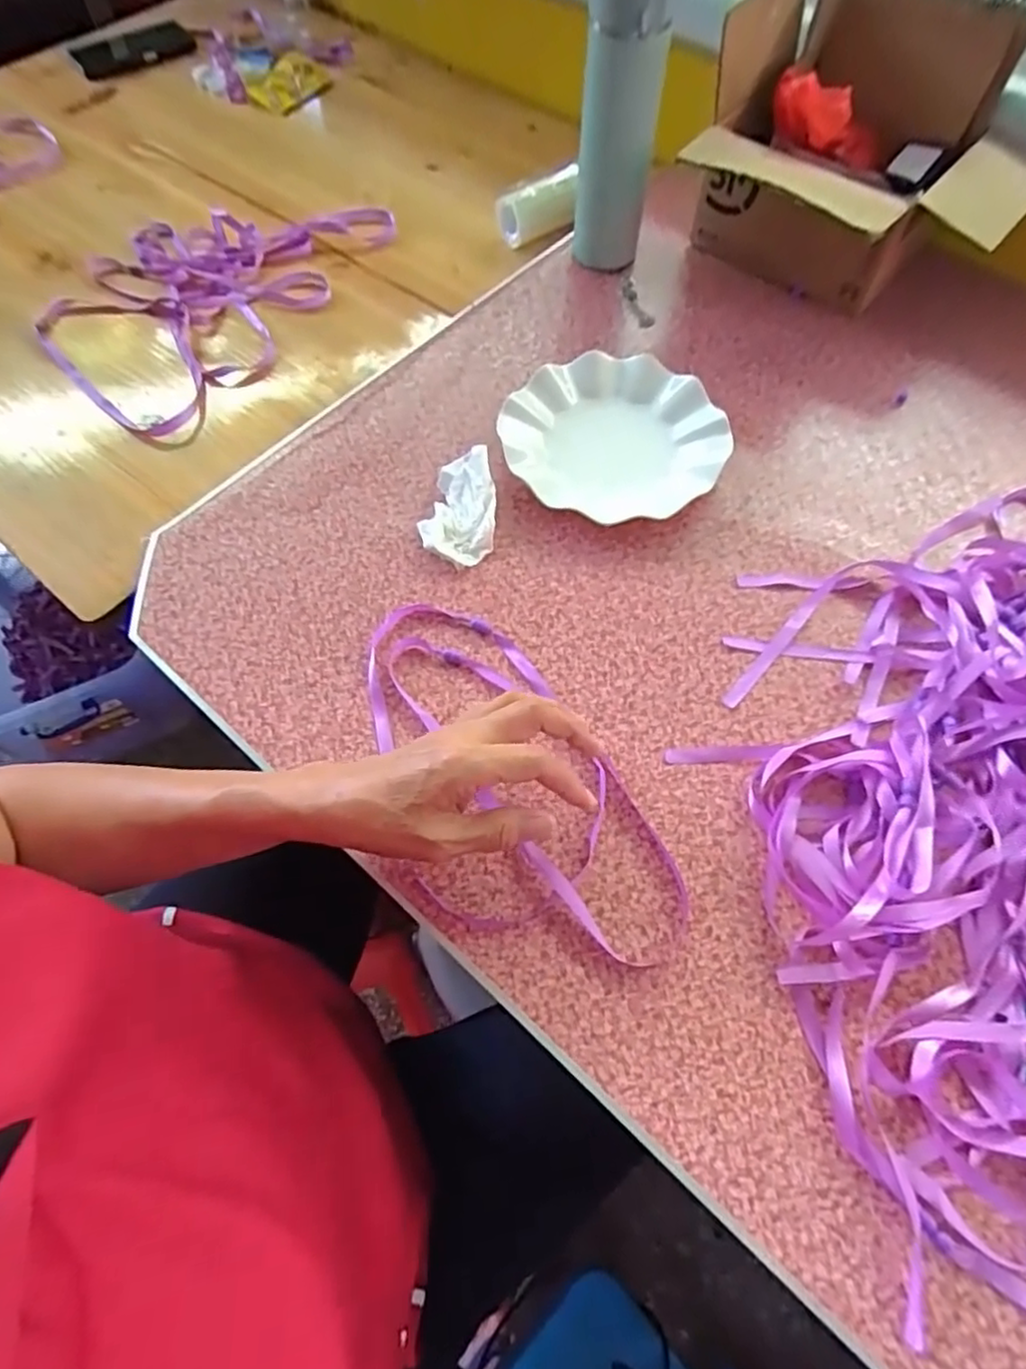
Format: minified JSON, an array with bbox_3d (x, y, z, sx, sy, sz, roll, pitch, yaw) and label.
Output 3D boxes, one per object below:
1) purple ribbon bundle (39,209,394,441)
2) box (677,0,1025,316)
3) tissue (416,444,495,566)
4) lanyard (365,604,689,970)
[{"bbox_3d":[-0.338,-0.436,0.721,0.253,0.037,0.391,28,68,13],"label":"purple ribbon bundle"},{"bbox_3d":[0.313,-0.464,0.593,0.271,0.186,0.216,34,71,16],"label":"box"},{"bbox_3d":[-0.044,-0.145,0.525,0.057,0.030,0.093,3,65,3],"label":"tissue"},{"bbox_3d":[-0.013,0.063,0.436,0.146,0.007,0.296,-29,69,-11],"label":"lanyard"}]

